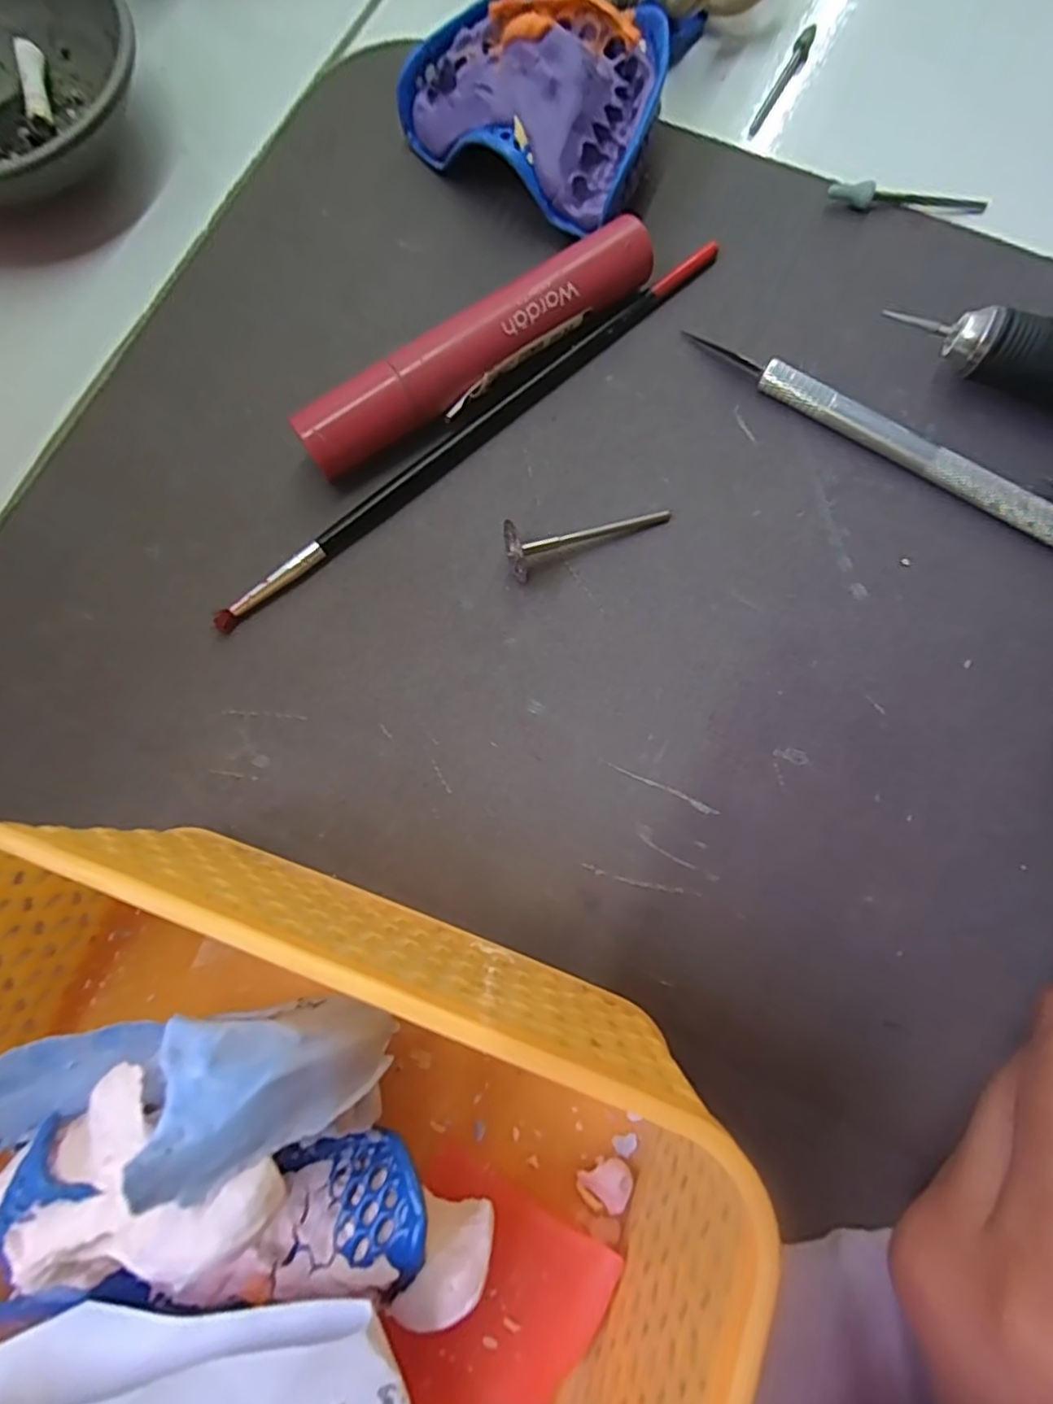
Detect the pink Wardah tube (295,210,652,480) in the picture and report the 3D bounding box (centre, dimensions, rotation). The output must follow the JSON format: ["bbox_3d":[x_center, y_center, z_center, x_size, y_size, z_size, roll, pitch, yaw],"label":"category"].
[{"bbox_3d":[-0.012,-0.092,0.162,0.104,0.020,0.014,-37,80,-6],"label":"pink Wardah tube"}]

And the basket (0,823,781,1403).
[{"bbox_3d":[-0.048,0.098,0.094,0.126,0.073,0.127,19,79,5],"label":"basket"}]

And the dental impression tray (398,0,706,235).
[{"bbox_3d":[0.005,-0.172,0.174,0.073,0.029,0.054,34,80,7],"label":"dental impression tray"}]

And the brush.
[{"bbox_3d":[-0.013,-0.074,0.165,0.169,0.008,0.005,-40,80,-7],"label":"brush"}]

